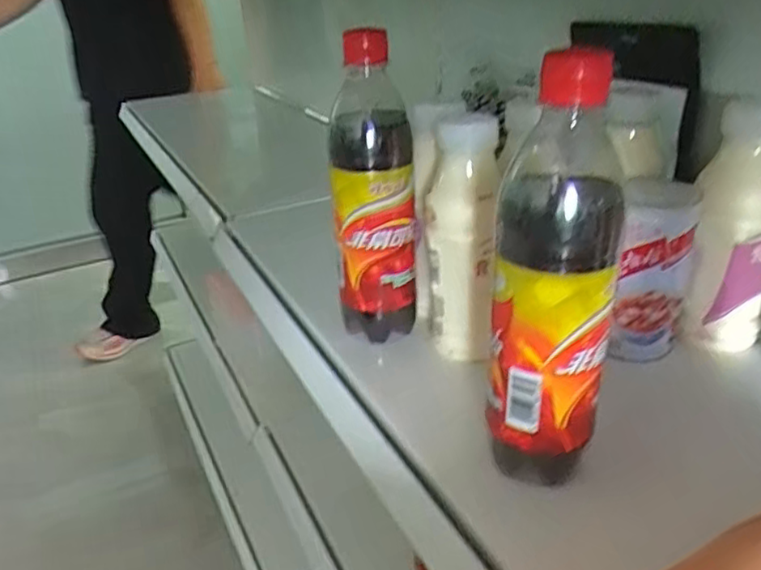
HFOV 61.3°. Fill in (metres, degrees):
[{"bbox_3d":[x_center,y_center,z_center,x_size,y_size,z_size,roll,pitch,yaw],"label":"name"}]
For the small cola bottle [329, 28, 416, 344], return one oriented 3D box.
[{"bbox_3d":[-0.004,-0.055,0.477,0.061,0.199,0.056,-3,29,1],"label":"small cola bottle"}]

